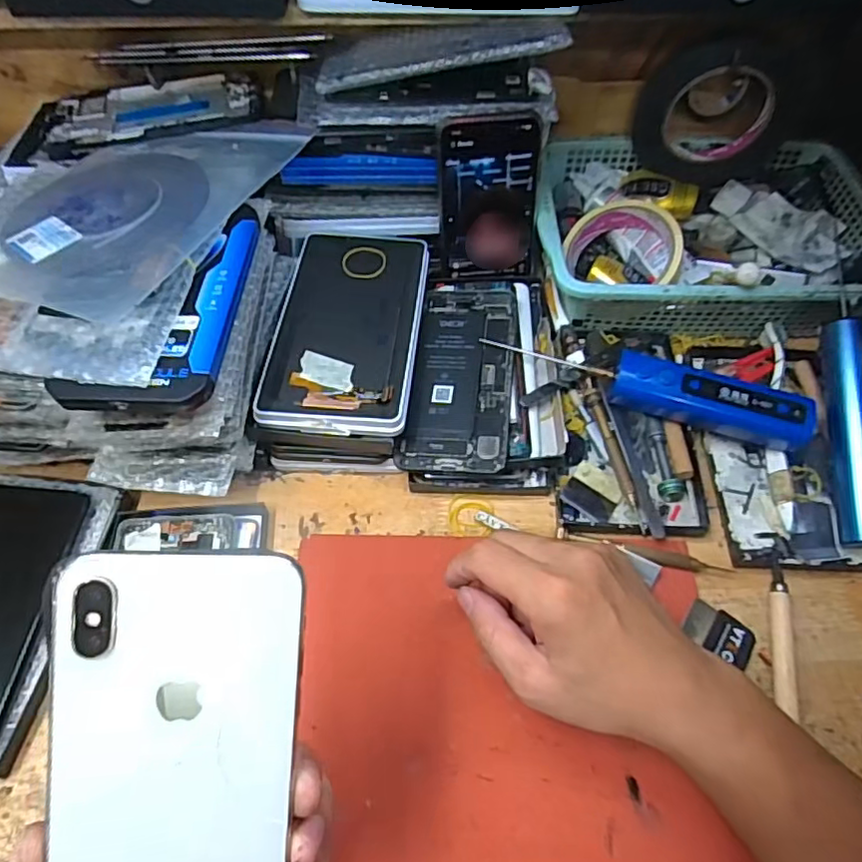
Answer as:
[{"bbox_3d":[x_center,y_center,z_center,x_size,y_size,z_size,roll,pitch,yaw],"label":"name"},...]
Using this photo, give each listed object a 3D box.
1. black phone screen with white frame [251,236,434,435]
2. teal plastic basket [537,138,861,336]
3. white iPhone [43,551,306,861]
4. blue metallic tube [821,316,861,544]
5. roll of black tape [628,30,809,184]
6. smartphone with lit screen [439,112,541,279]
[{"bbox_3d":[-0.059,-0.078,0.448,0.101,0.009,0.179,4,58,3],"label":"black phone screen with white frame"},{"bbox_3d":[0.219,-0.168,0.503,0.262,0.059,0.192,3,57,2],"label":"teal plastic basket"},{"bbox_3d":[-0.077,0.105,0.186,0.069,0.005,0.135,3,93,-17],"label":"white iPhone"},{"bbox_3d":[0.287,-0.002,0.412,0.027,0.029,0.150,3,76,0],"label":"blue metallic tube"},{"bbox_3d":[0.240,-0.261,0.503,0.136,0.117,0.046,-1,57,0],"label":"roll of black tape"},{"bbox_3d":[0.045,-0.175,0.471,0.073,0.123,0.013,-3,38,0],"label":"smartphone with lit screen"}]

